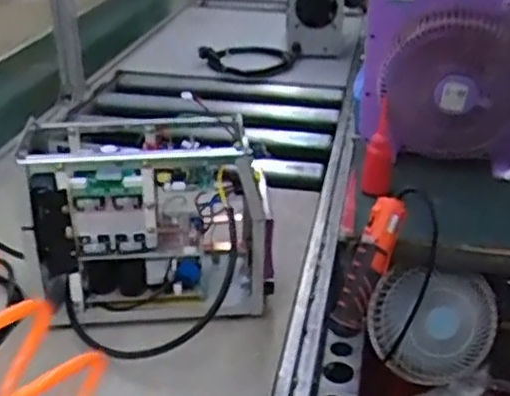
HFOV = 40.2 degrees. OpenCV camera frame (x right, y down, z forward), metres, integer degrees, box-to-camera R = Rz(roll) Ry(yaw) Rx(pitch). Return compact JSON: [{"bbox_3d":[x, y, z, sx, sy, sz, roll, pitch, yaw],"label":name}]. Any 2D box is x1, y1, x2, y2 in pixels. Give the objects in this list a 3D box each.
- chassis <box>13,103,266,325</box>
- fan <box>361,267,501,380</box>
[{"bbox_3d":[-0.138,0.032,0.926,0.301,0.234,0.160,-2,29,-7],"label":"chassis"},{"bbox_3d":[0.296,0.213,1.156,0.211,0.201,0.087,5,29,7],"label":"fan"}]

